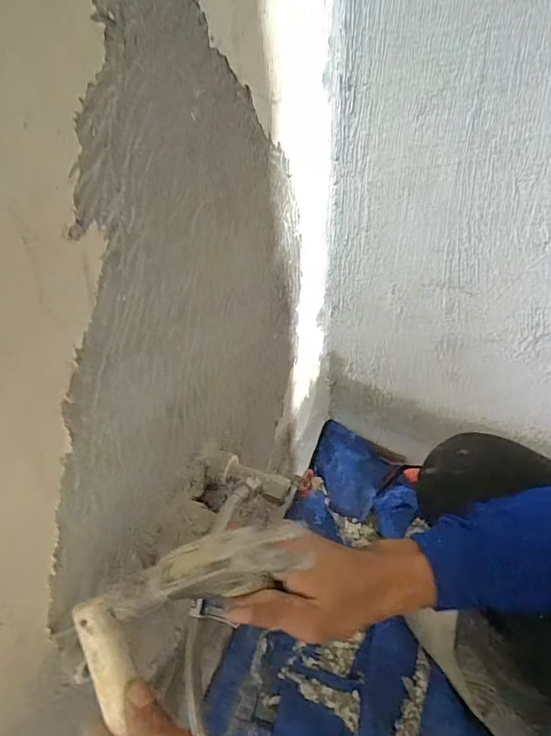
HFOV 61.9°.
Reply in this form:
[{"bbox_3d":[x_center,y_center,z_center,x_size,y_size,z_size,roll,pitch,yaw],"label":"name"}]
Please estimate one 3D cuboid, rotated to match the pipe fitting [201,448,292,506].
[{"bbox_3d":[-0.030,0.115,0.498,0.093,0.035,0.047,15,46,19],"label":"pipe fitting"}]

